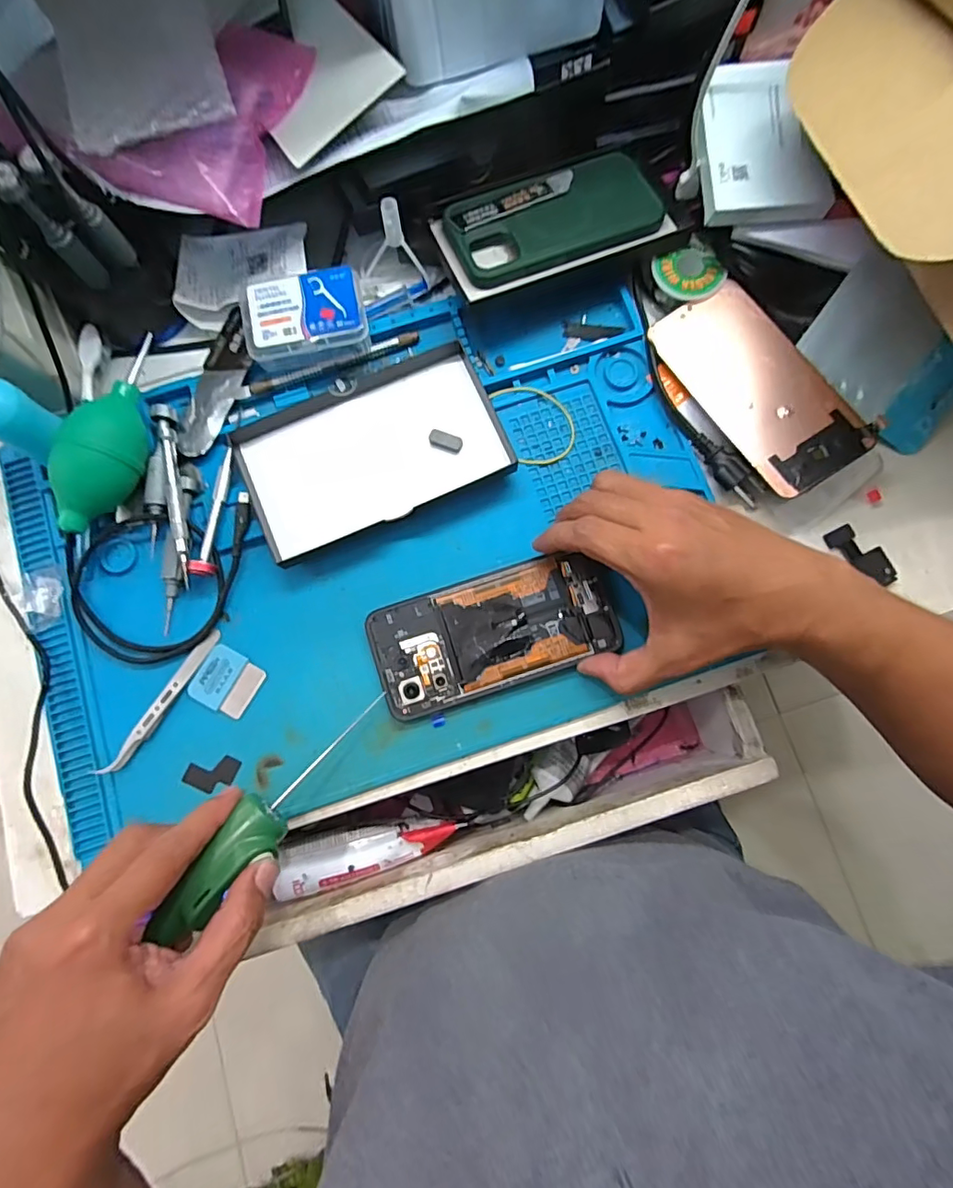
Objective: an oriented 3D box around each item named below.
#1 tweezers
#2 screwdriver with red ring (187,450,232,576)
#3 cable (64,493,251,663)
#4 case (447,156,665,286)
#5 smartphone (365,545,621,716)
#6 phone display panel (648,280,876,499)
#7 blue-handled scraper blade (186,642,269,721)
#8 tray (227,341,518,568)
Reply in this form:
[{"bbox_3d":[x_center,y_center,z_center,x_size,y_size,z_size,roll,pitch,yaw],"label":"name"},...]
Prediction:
[{"bbox_3d":[-0.208,0.072,0.352,0.011,0.010,0.110,31,82,6],"label":"tweezers"},{"bbox_3d":[-0.178,-0.056,0.365,0.014,0.013,0.090,9,80,3],"label":"screwdriver with red ring"},{"bbox_3d":[-0.212,-0.008,0.362,0.130,0.013,0.098,-12,80,-1],"label":"cable"},{"bbox_3d":[0.055,-0.270,0.380,0.150,0.008,0.077,-22,77,-7],"label":"case"},{"bbox_3d":[0.012,0.025,0.355,0.159,0.010,0.076,-18,80,-1],"label":"smartphone"},{"bbox_3d":[0.193,-0.145,0.365,0.074,0.007,0.155,-33,77,4],"label":"phone display panel"},{"bbox_3d":[-0.167,0.058,0.358,0.042,0.004,0.040,29,82,6],"label":"blue-handled scraper blade"},{"bbox_3d":[-0.071,-0.100,0.376,0.177,0.019,0.108,-21,80,-3],"label":"tray"}]

